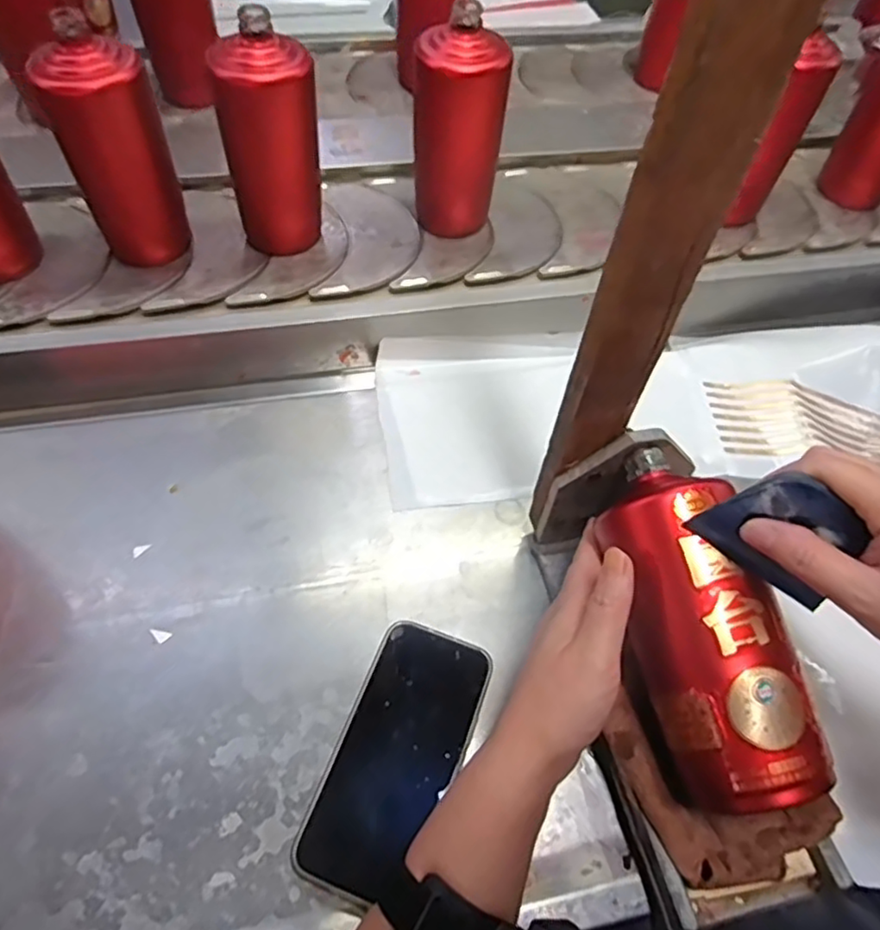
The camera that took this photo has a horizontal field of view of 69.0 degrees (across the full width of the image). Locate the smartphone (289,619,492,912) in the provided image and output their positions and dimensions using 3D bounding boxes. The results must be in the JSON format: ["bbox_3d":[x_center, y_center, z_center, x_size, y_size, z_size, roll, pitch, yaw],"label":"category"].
[{"bbox_3d":[-0.027,0.175,0.394,0.075,0.010,0.155,19,57,11],"label":"smartphone"}]

